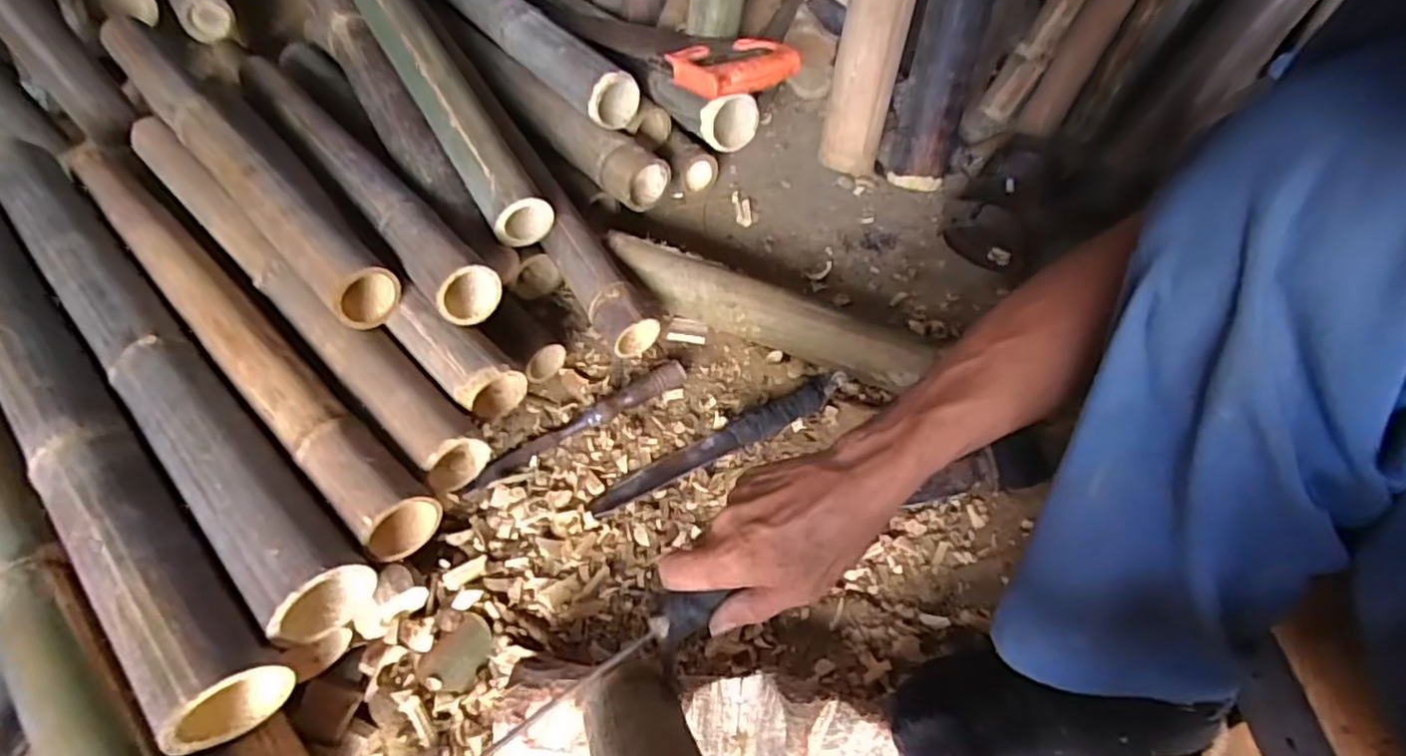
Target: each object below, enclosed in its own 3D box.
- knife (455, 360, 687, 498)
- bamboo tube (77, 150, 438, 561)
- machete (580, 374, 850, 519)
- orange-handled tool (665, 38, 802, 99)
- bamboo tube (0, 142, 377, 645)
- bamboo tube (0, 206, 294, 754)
[{"bbox_3d":[-0.127,0.044,0.675,0.241,0.028,0.028,-26,56,-17],"label":"knife"},{"bbox_3d":[-0.474,-0.069,0.664,0.690,0.057,0.059,36,62,26],"label":"bamboo tube"},{"bbox_3d":[0.019,0.058,0.657,0.276,0.030,0.035,-24,56,-16],"label":"machete"},{"bbox_3d":[0.034,-0.342,0.740,0.120,0.030,0.093,-21,55,-14],"label":"orange-handled tool"},{"bbox_3d":[-0.531,-0.044,0.644,0.757,0.076,0.072,38,62,26],"label":"bamboo tube"},{"bbox_3d":[-0.562,0.009,0.595,0.730,0.061,0.072,38,63,26],"label":"bamboo tube"}]

